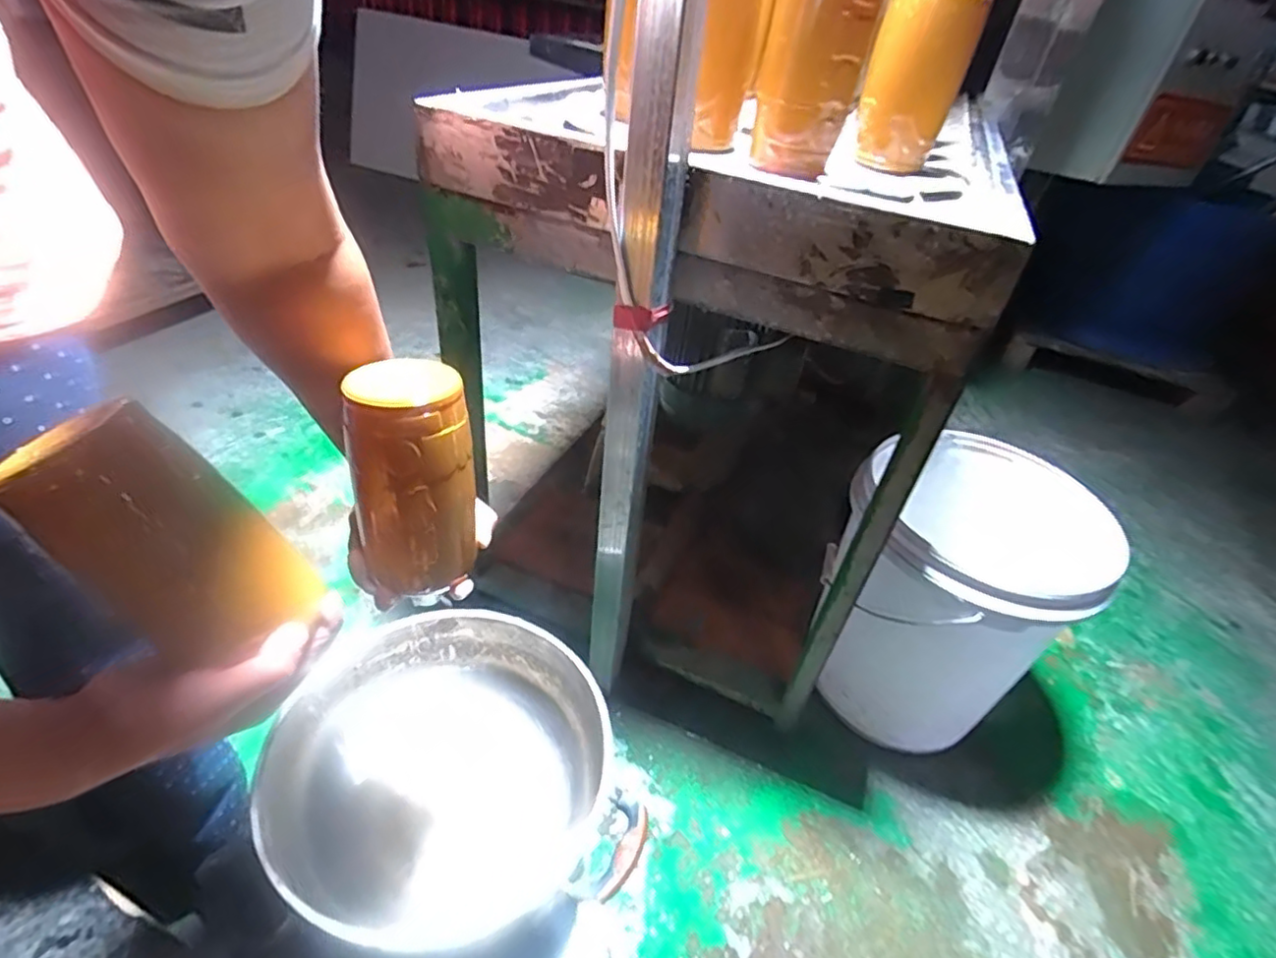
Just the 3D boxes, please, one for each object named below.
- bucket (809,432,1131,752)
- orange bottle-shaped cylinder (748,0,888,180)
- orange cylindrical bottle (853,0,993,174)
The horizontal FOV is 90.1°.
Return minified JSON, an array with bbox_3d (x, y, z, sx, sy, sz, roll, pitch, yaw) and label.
[{"bbox_3d":[0.413,0.169,0.893,0.285,0.365,0.282,7,38,-5],"label":"bucket"},{"bbox_3d":[0.154,-0.369,0.556,0.084,0.184,0.069,10,38,-1],"label":"orange bottle-shaped cylinder"},{"bbox_3d":[0.282,-0.419,0.641,0.089,0.183,0.070,16,38,6],"label":"orange cylindrical bottle"}]

